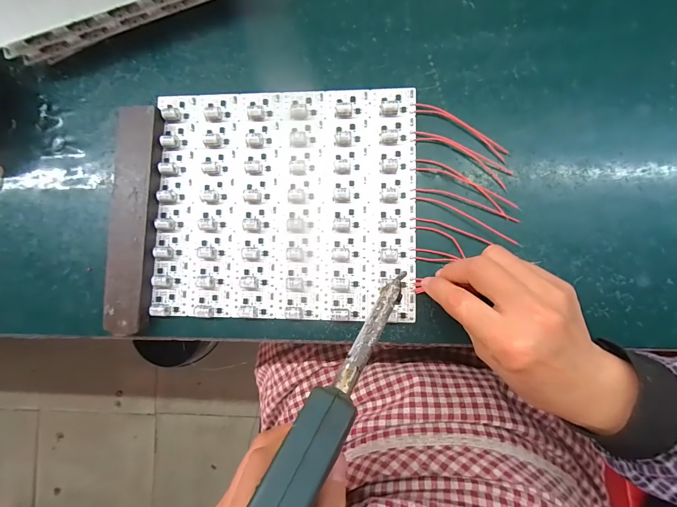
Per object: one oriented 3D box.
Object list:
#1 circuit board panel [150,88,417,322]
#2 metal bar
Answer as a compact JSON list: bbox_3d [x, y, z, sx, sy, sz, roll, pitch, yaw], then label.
[{"bbox_3d":[-0.048,-0.045,0.288,0.226,0.012,0.200,1,86,5],"label":"circuit board panel"},{"bbox_3d":[-0.185,-0.031,0.293,0.037,0.018,0.197,2,86,5],"label":"metal bar"}]

